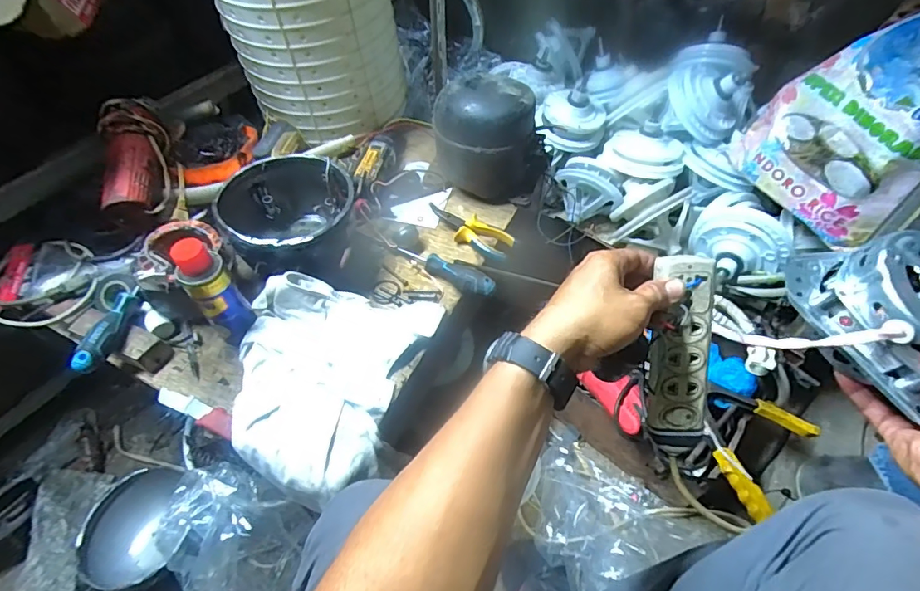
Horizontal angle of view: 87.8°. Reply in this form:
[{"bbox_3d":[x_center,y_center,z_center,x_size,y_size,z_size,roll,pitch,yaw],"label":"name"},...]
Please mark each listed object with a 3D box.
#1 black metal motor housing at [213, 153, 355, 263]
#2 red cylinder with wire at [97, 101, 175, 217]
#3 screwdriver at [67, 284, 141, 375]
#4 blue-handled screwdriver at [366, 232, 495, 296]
[{"bbox_3d":[-0.237,-0.107,0.674,0.170,0.110,0.175,0,52,0],"label":"black metal motor housing"},{"bbox_3d":[-0.470,-0.194,0.694,0.081,0.078,0.193,-17,53,-12],"label":"red cylinder with wire"},{"bbox_3d":[-0.435,0.041,0.593,0.023,0.030,0.117,5,52,5],"label":"screwdriver"},{"bbox_3d":[-0.045,-0.054,0.703,0.223,0.034,0.032,30,58,22],"label":"blue-handled screwdriver"}]

